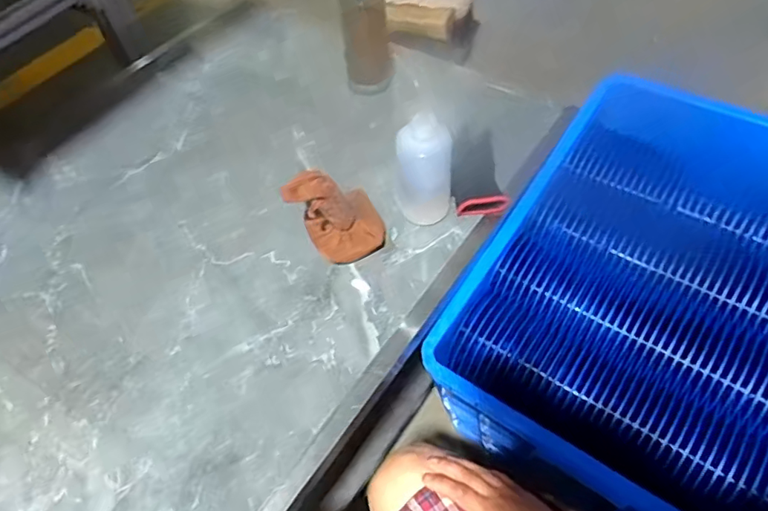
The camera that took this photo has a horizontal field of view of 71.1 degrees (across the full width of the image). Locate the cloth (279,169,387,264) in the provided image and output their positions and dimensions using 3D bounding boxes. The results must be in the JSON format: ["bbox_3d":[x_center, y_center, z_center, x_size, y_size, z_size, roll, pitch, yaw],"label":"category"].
[{"bbox_3d":[-0.061,-0.062,0.721,0.119,0.119,0.113,-29,57,-18],"label":"cloth"}]

